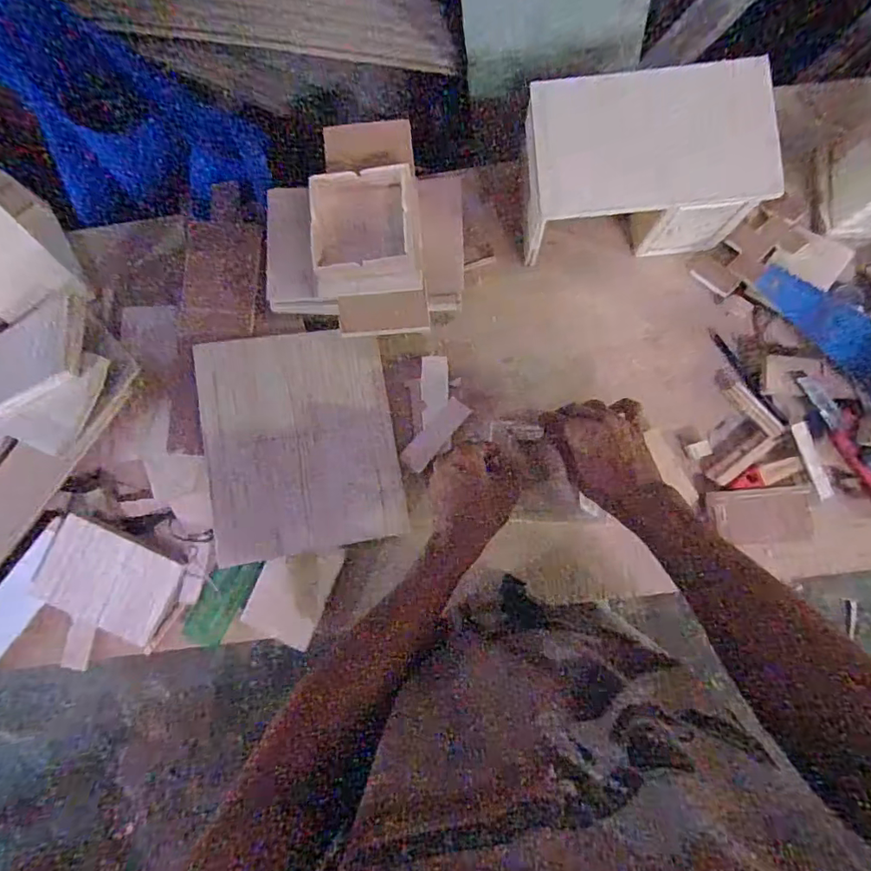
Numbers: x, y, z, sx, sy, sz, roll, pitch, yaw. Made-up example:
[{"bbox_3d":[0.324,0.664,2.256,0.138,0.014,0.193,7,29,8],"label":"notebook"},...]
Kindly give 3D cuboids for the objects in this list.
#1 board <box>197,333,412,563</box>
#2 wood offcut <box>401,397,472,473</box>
[{"bbox_3d":[-0.147,0.006,0.583,0.198,0.016,0.239,-8,84,-12],"label":"board"},{"bbox_3d":[0.000,-0.001,0.602,0.029,0.012,0.093,40,88,4],"label":"wood offcut"}]

